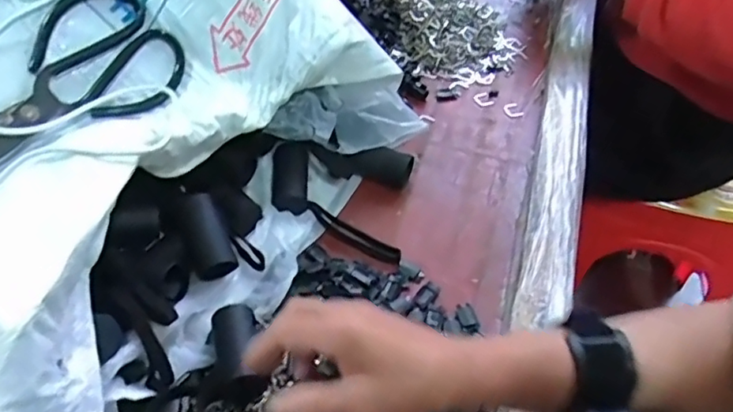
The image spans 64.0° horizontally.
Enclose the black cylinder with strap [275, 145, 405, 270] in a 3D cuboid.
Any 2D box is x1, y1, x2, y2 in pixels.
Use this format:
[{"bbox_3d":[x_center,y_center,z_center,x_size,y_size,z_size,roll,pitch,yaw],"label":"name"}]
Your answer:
[{"bbox_3d":[-0.036,0.000,0.498,0.046,0.028,0.145,-34,59,-29],"label":"black cylinder with strap"}]

